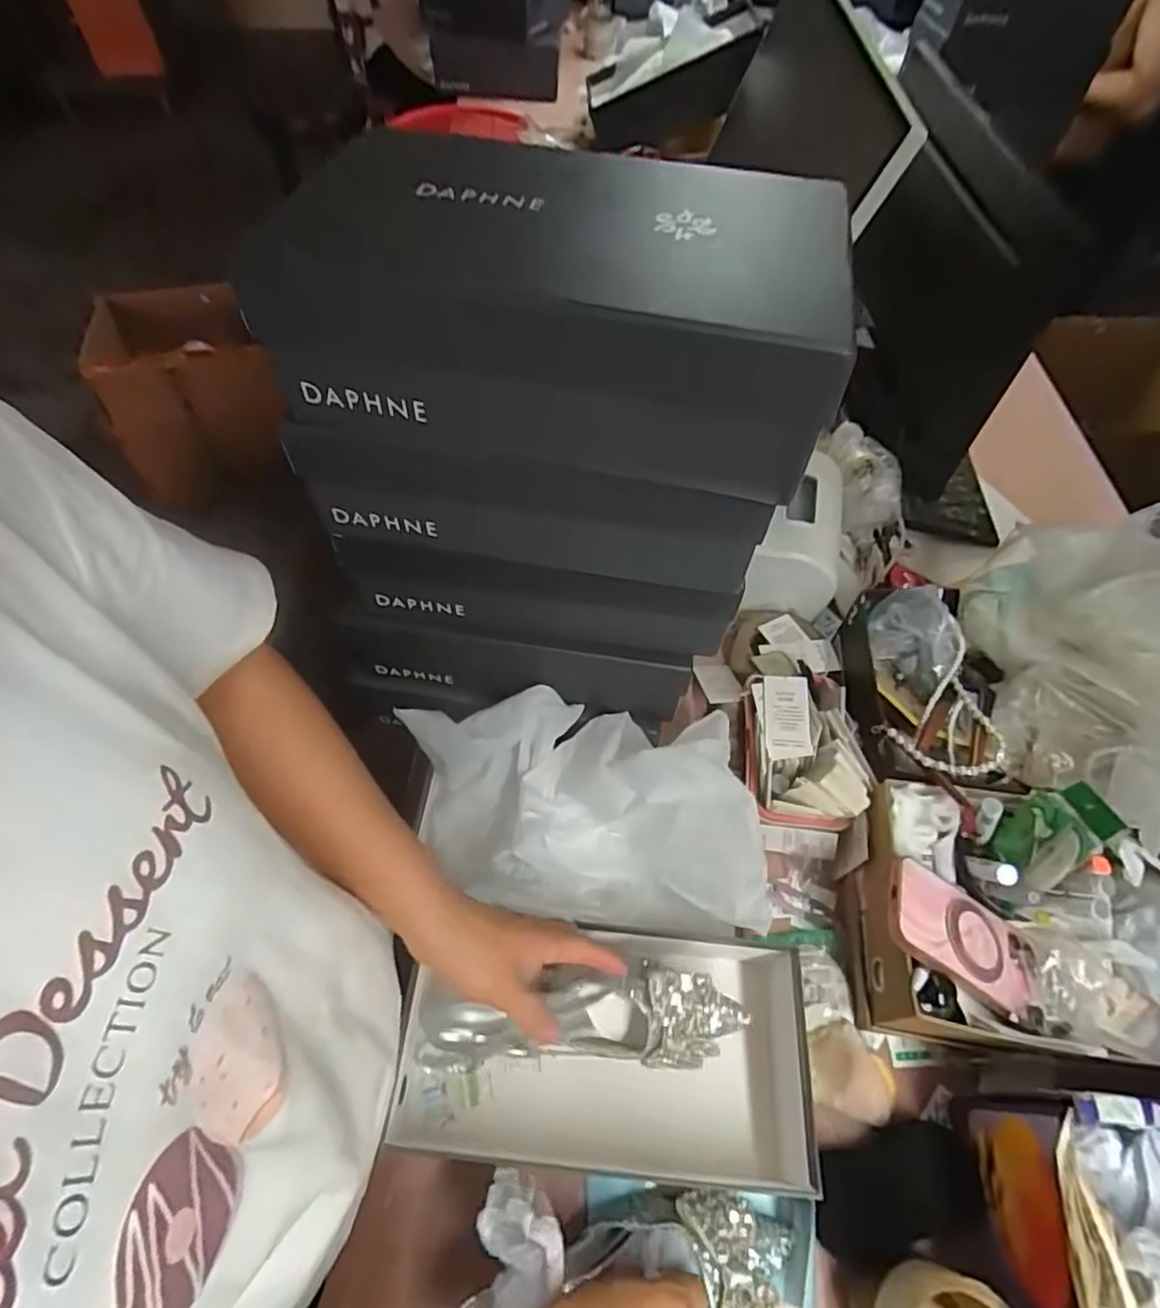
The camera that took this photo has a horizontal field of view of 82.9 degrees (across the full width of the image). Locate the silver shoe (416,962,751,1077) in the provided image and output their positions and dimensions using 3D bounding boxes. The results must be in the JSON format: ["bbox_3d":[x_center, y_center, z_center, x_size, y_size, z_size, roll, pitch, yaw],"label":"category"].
[{"bbox_3d":[-0.001,0.287,0.510,0.243,0.073,0.063,-5,57,3],"label":"silver shoe"}]

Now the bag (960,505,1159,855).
[{"bbox_3d":[0.506,0.008,0.573,0.254,0.119,0.331,-1,57,-3],"label":"bag"}]

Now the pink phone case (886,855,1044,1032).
[{"bbox_3d":[0.294,0.218,0.504,0.127,0.010,0.077,33,47,-3],"label":"pink phone case"}]

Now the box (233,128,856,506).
[{"bbox_3d":[-0.008,-0.193,0.368,0.298,0.100,0.163,13,58,7],"label":"box"}]

